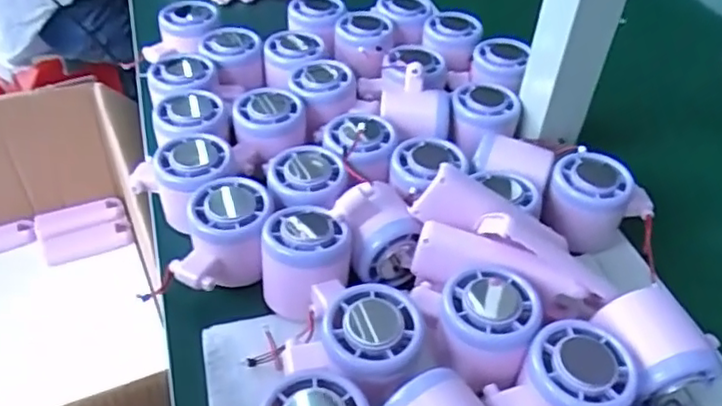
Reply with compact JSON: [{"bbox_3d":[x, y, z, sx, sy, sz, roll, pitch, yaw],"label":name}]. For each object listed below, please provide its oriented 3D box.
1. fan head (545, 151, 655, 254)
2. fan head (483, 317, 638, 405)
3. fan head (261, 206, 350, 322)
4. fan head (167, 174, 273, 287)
[{"bbox_3d":[0.172,-0.003,0.470,0.074,0.049,0.062,-19,48,-21],"label":"fan head"},{"bbox_3d":[0.108,0.101,0.342,0.068,0.047,0.052,-26,51,-27],"label":"fan head"},{"bbox_3d":[-0.035,0.038,0.408,0.055,0.048,0.064,3,44,1],"label":"fan head"},{"bbox_3d":[-0.089,0.024,0.424,0.054,0.051,0.070,14,45,12],"label":"fan head"}]

